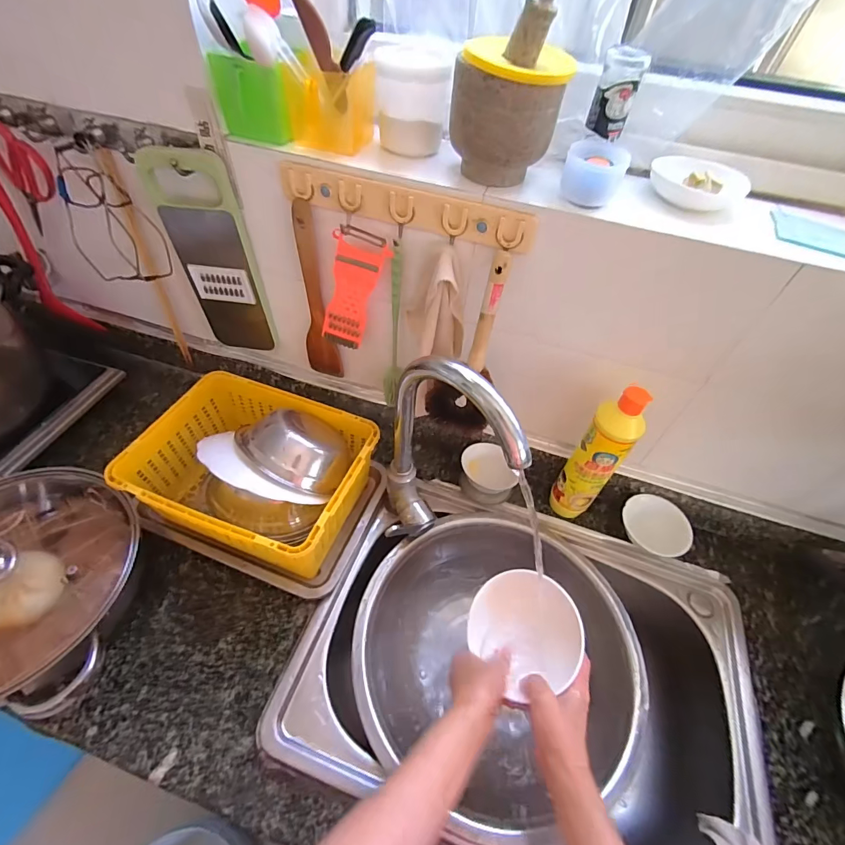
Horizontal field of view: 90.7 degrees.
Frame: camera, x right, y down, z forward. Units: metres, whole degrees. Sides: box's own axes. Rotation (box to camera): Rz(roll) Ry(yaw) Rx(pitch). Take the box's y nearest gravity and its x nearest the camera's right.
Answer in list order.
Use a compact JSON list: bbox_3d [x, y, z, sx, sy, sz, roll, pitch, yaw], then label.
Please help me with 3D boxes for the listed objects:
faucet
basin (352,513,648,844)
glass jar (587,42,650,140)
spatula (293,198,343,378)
[{"bbox_3d":[0.014,0.065,0.488,0.066,0.312,0.163,-28,58,-26],"label":"faucet"},{"bbox_3d":[0.090,0.301,0.553,0.340,0.109,0.333,3,50,-3],"label":"basin"},{"bbox_3d":[0.190,-0.322,0.410,0.038,0.067,0.038,21,51,12],"label":"glass jar"},{"bbox_3d":[-0.144,-0.167,0.587,0.055,0.272,0.013,14,49,3],"label":"spatula"}]

